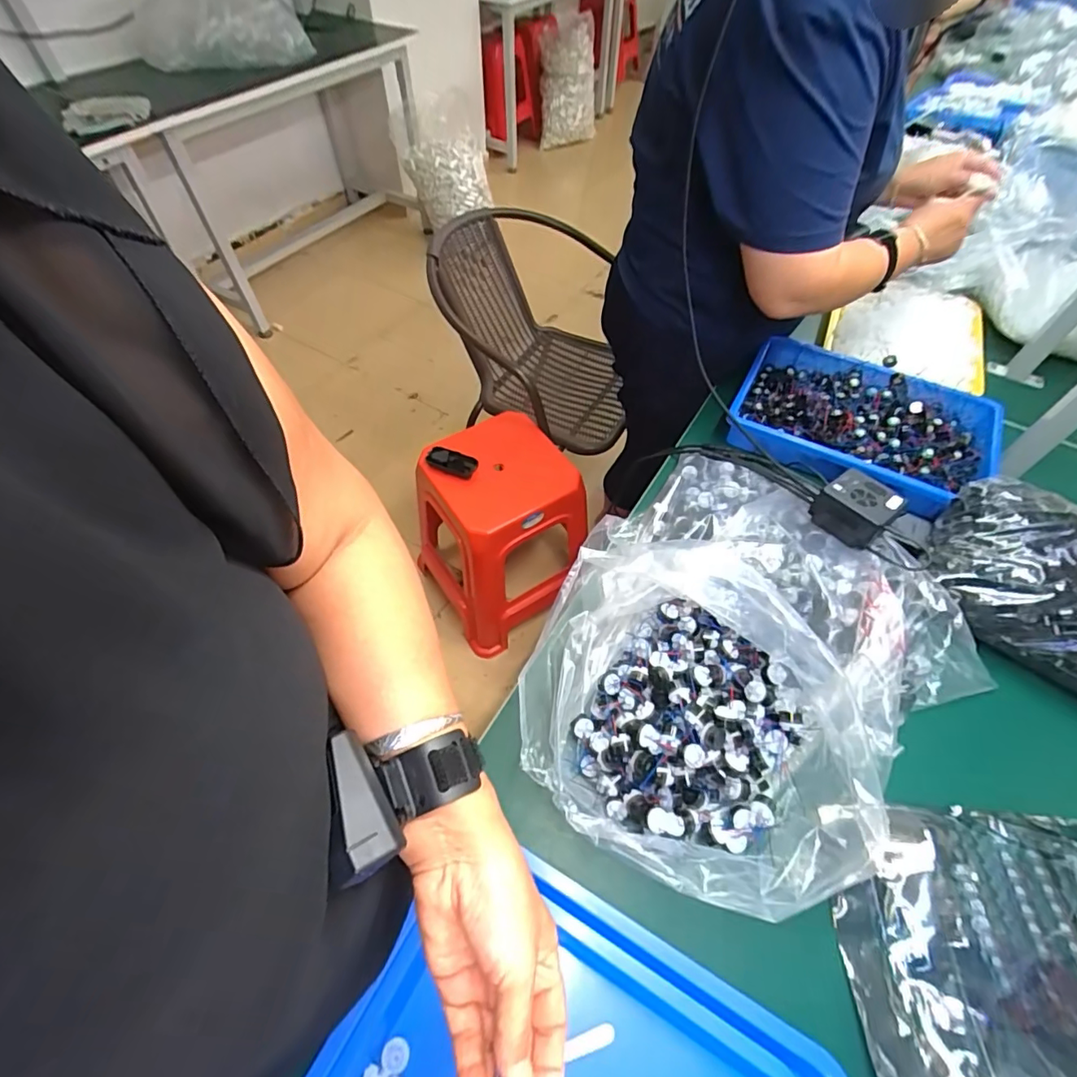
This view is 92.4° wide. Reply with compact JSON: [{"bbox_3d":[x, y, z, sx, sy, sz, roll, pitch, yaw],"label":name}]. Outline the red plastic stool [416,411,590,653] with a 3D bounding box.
[{"bbox_3d":[-0.091,-0.007,1.302,0.336,0.459,0.347,-28,61,-18],"label":"red plastic stool"}]

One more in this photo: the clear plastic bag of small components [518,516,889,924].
[{"bbox_3d":[0.168,0.162,0.491,0.366,0.140,0.307,1,56,0],"label":"clear plastic bag of small components"}]

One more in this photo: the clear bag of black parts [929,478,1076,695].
[{"bbox_3d":[0.649,0.082,0.610,0.343,0.112,0.208,35,63,21],"label":"clear bag of black parts"}]

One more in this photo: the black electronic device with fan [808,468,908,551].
[{"bbox_3d":[0.383,-0.038,0.625,0.078,0.044,0.078,-38,64,-23],"label":"black electronic device with fan"}]

